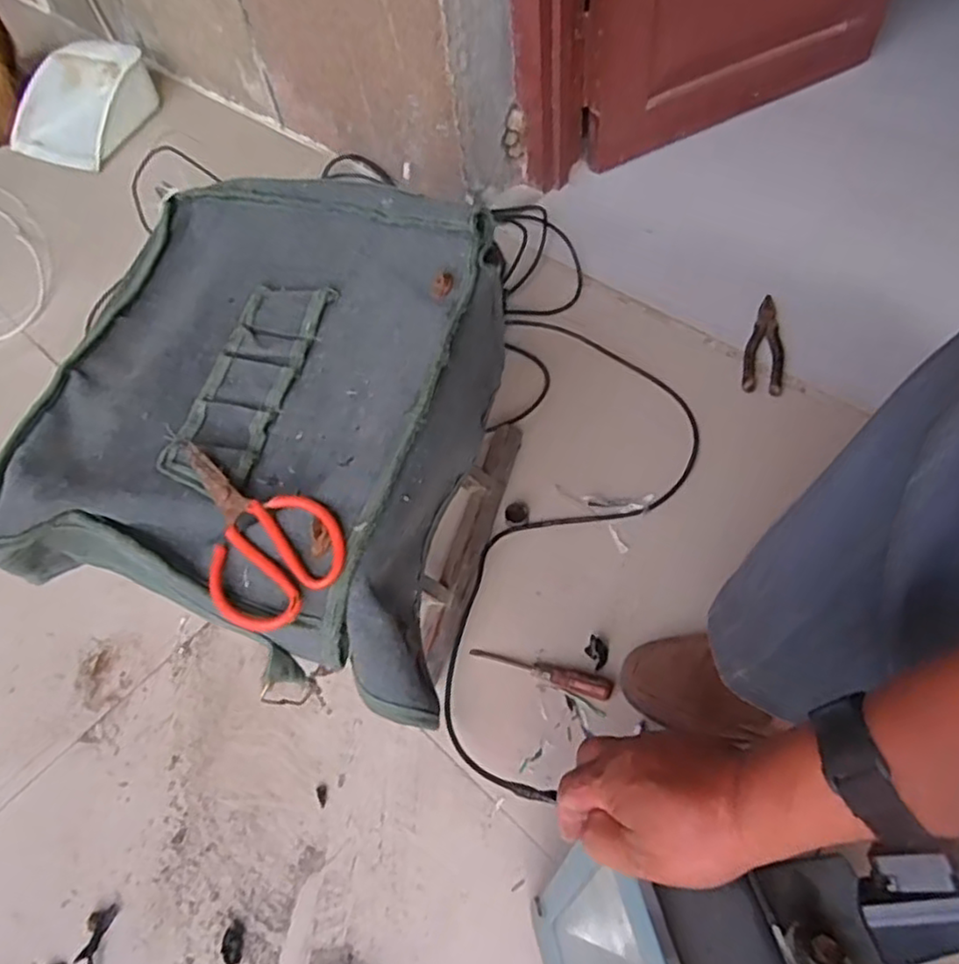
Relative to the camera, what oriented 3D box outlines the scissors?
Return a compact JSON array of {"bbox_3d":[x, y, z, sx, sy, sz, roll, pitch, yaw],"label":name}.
[{"bbox_3d":[-0.163,0.033,0.469,0.144,0.026,0.090,36,67,25],"label":"scissors"}]

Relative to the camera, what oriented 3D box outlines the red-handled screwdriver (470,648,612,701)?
[{"bbox_3d":[0.061,0.191,0.688,0.145,0.018,0.020,13,60,12],"label":"red-handled screwdriver"}]

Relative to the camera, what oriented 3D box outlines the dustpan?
[{"bbox_3d":[-0.784,-0.750,1.342,0.246,0.098,0.254,13,59,14],"label":"dustpan"}]

